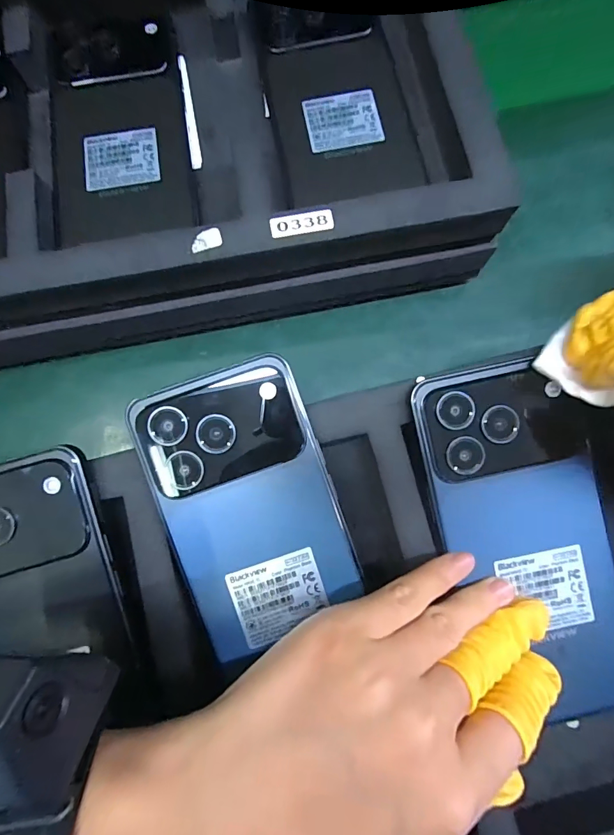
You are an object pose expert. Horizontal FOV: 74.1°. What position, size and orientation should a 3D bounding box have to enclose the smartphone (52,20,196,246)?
[{"bbox_3d":[-0.105,-0.161,0.227,0.072,0.012,0.148,-9,78,-3],"label":"smartphone"}]

